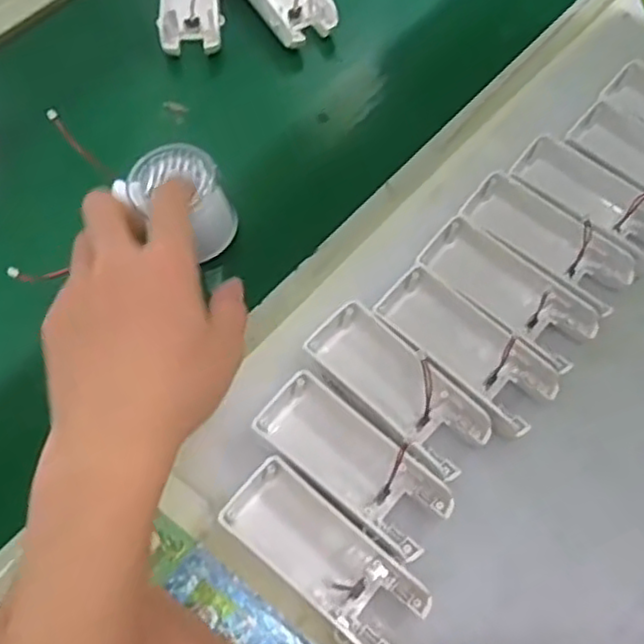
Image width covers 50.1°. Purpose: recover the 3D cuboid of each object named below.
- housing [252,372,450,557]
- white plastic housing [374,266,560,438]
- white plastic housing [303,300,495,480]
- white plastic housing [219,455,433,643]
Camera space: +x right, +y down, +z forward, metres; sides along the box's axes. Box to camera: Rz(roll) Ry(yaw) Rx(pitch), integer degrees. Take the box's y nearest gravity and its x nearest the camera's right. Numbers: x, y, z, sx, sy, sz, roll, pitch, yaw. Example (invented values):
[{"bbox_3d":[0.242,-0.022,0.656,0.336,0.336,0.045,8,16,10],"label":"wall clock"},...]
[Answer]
[{"bbox_3d":[0.017,0.076,0.373,0.108,0.028,0.044,38,69,15],"label":"housing"},{"bbox_3d":[0.082,0.018,0.405,0.048,0.028,0.107,-41,72,-18],"label":"white plastic housing"},{"bbox_3d":[0.042,0.038,0.391,0.107,0.030,0.046,42,70,17],"label":"white plastic housing"},{"bbox_3d":[0.002,0.120,0.353,0.108,0.024,0.044,37,69,15],"label":"white plastic housing"}]

